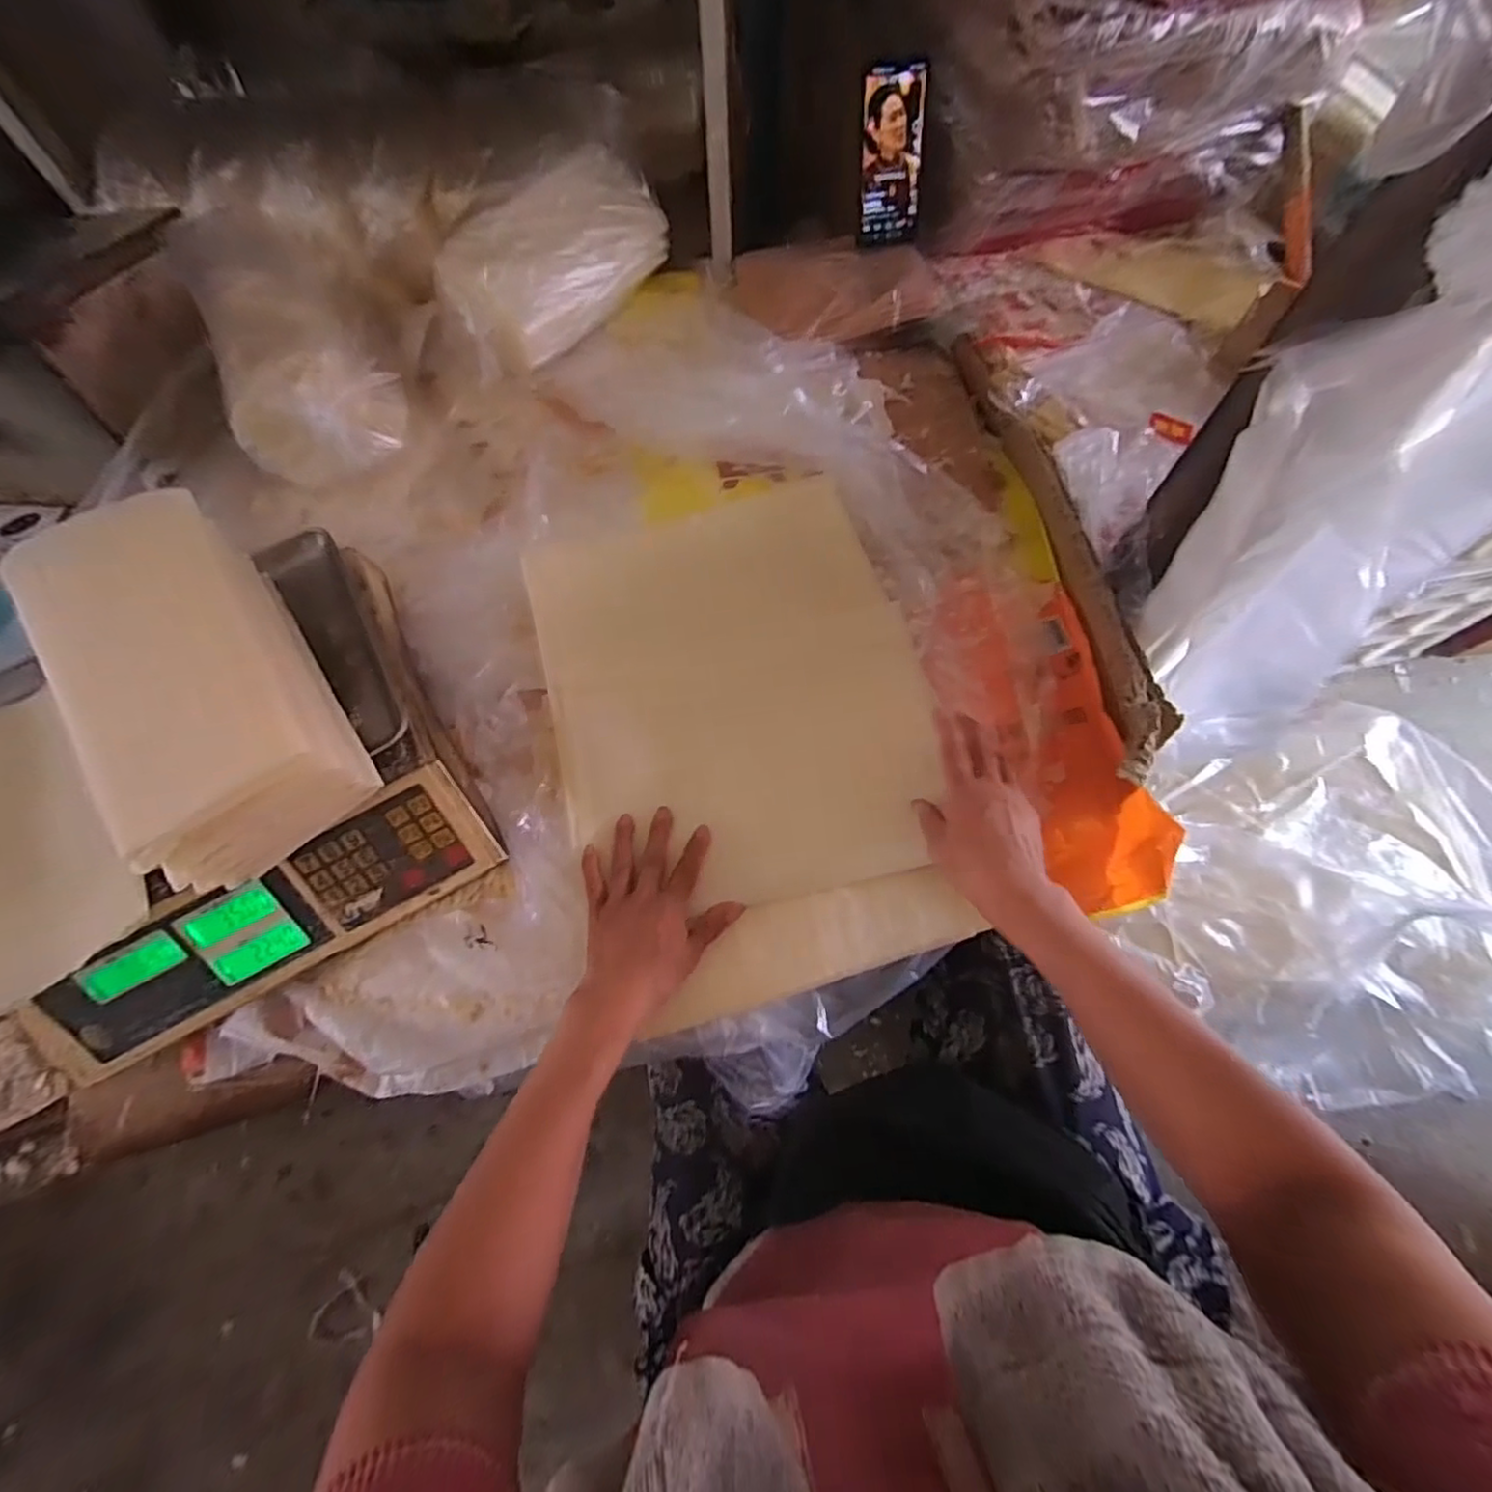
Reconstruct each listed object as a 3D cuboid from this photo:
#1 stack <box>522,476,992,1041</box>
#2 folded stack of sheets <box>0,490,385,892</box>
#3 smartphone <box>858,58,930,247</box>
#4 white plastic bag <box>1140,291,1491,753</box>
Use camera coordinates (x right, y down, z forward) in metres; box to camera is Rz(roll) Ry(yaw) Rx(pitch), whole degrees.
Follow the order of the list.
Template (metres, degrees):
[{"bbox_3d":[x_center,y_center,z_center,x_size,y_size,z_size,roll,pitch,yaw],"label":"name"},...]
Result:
[{"bbox_3d":[-0.003,-0.026,0.573,0.323,0.040,0.465,-14,67,-4],"label":"stack"},{"bbox_3d":[-0.363,-0.038,0.418,0.122,0.084,0.236,-34,70,-12],"label":"folded stack of sheets"},{"bbox_3d":[0.166,-0.666,0.712,0.075,0.148,0.015,-6,42,2],"label":"smartphone"},{"bbox_3d":[0.397,-0.101,0.470,0.166,0.432,0.095,-2,65,24],"label":"white plastic bag"}]

